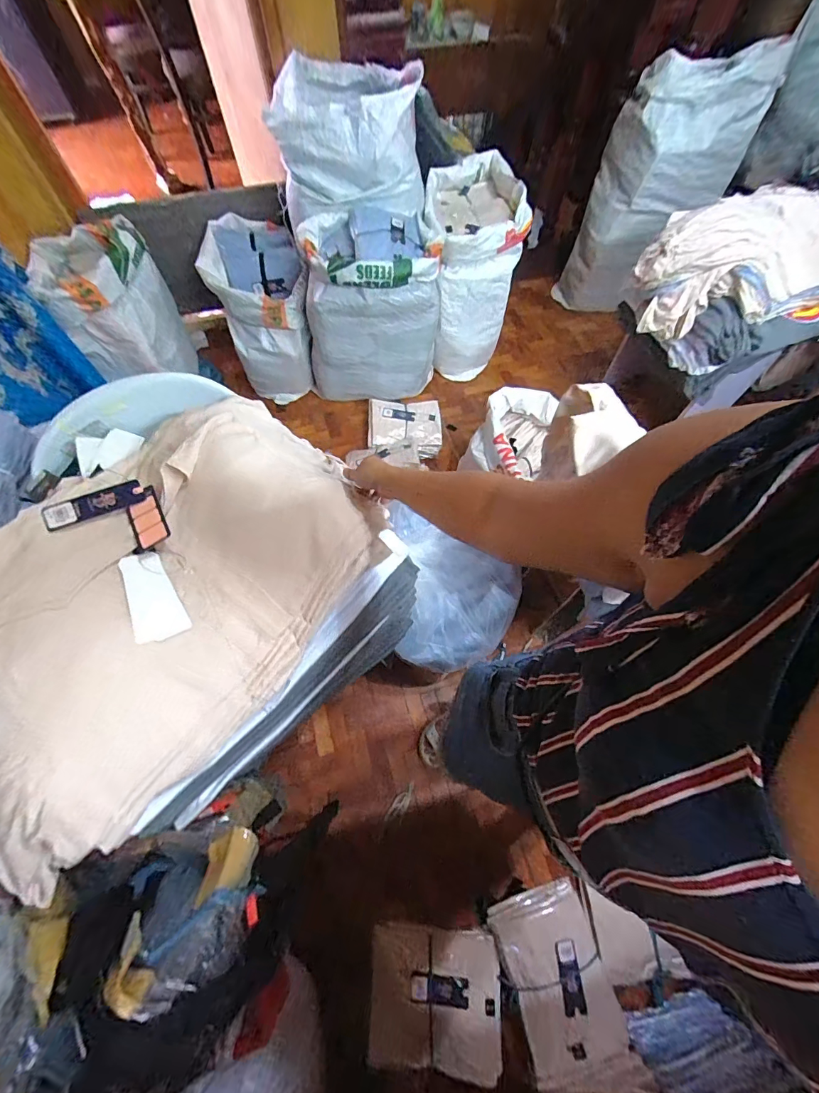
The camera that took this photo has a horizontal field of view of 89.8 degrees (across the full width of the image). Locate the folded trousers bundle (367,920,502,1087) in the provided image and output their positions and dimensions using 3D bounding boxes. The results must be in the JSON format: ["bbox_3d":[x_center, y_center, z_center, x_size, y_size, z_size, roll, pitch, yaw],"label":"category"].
[{"bbox_3d":[0.053,0.944,0.861,0.273,0.041,0.220,9,49,-3],"label":"folded trousers bundle"}]

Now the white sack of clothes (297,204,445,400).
[{"bbox_3d":[-0.121,-0.802,1.445,0.424,0.519,0.323,18,67,8],"label":"white sack of clothes"}]

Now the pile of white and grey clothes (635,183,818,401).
[{"bbox_3d":[0.956,-0.722,1.143,0.597,0.325,0.379,-19,67,-8],"label":"pile of white and grey clothes"}]

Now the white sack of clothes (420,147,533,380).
[{"bbox_3d":[0.215,-1.007,1.560,0.336,0.544,0.496,-3,66,-2],"label":"white sack of clothes"}]

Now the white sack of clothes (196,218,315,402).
[{"bbox_3d":[-0.532,-0.871,1.545,0.322,0.425,0.414,-19,67,-8],"label":"white sack of clothes"}]

